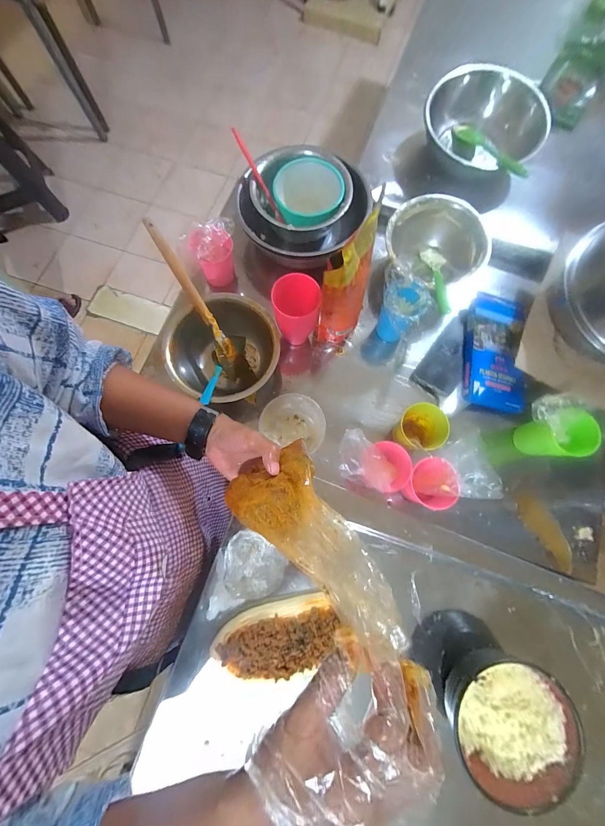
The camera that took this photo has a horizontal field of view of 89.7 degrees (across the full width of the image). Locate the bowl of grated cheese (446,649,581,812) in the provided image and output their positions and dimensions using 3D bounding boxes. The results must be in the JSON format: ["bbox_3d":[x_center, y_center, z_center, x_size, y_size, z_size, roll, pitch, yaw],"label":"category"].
[{"bbox_3d":[0.249,0.374,0.374,0.120,0.064,0.133,14,75,3],"label":"bowl of grated cheese"}]

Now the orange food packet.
[{"bbox_3d":[0.075,-0.200,0.512,0.056,0.248,0.098,26,76,6],"label":"orange food packet"}]

